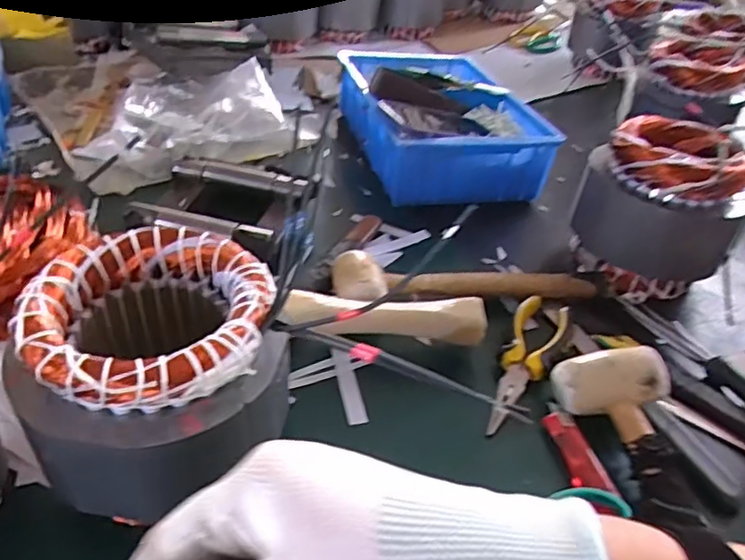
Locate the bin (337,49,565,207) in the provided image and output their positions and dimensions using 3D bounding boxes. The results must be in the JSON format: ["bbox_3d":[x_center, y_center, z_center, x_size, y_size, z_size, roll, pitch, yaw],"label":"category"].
[{"bbox_3d":[0.084,-0.218,0.770,0.209,0.082,0.298,-7,42,-15],"label":"bin"}]

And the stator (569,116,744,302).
[{"bbox_3d":[0.284,-0.078,0.588,0.128,0.134,0.128,4,40,-3],"label":"stator"}]

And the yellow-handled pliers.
[{"bbox_3d":[0.125,0.066,0.473,0.043,0.021,0.154,21,42,17],"label":"yellow-handled pliers"}]

